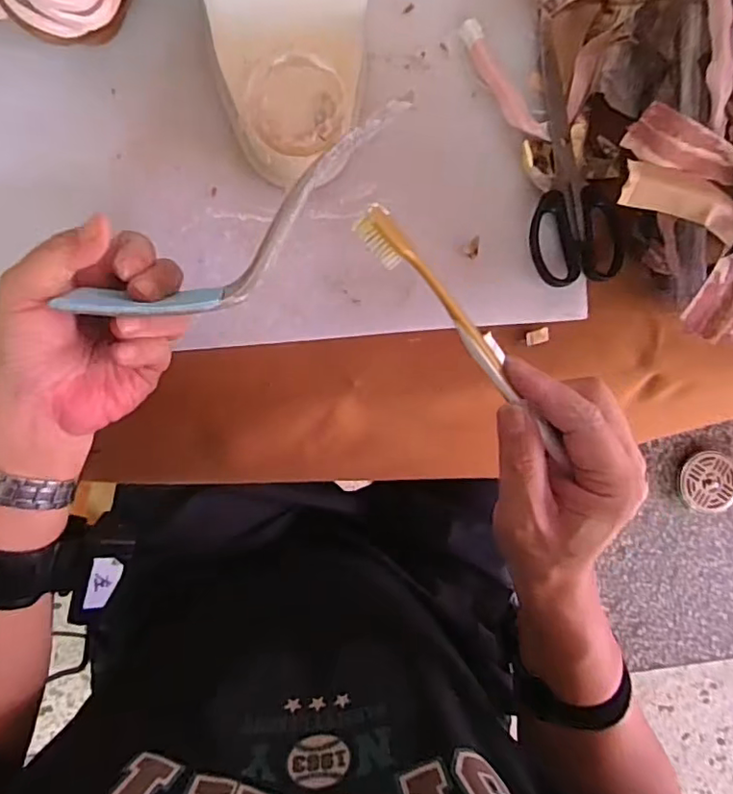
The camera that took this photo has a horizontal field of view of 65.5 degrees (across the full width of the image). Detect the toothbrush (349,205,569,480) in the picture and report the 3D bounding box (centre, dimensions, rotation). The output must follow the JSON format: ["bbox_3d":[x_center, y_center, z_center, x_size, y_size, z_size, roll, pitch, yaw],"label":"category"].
[{"bbox_3d":[0.052,-0.027,0.288,0.016,0.013,0.165,-42,102,-3],"label":"toothbrush"}]

